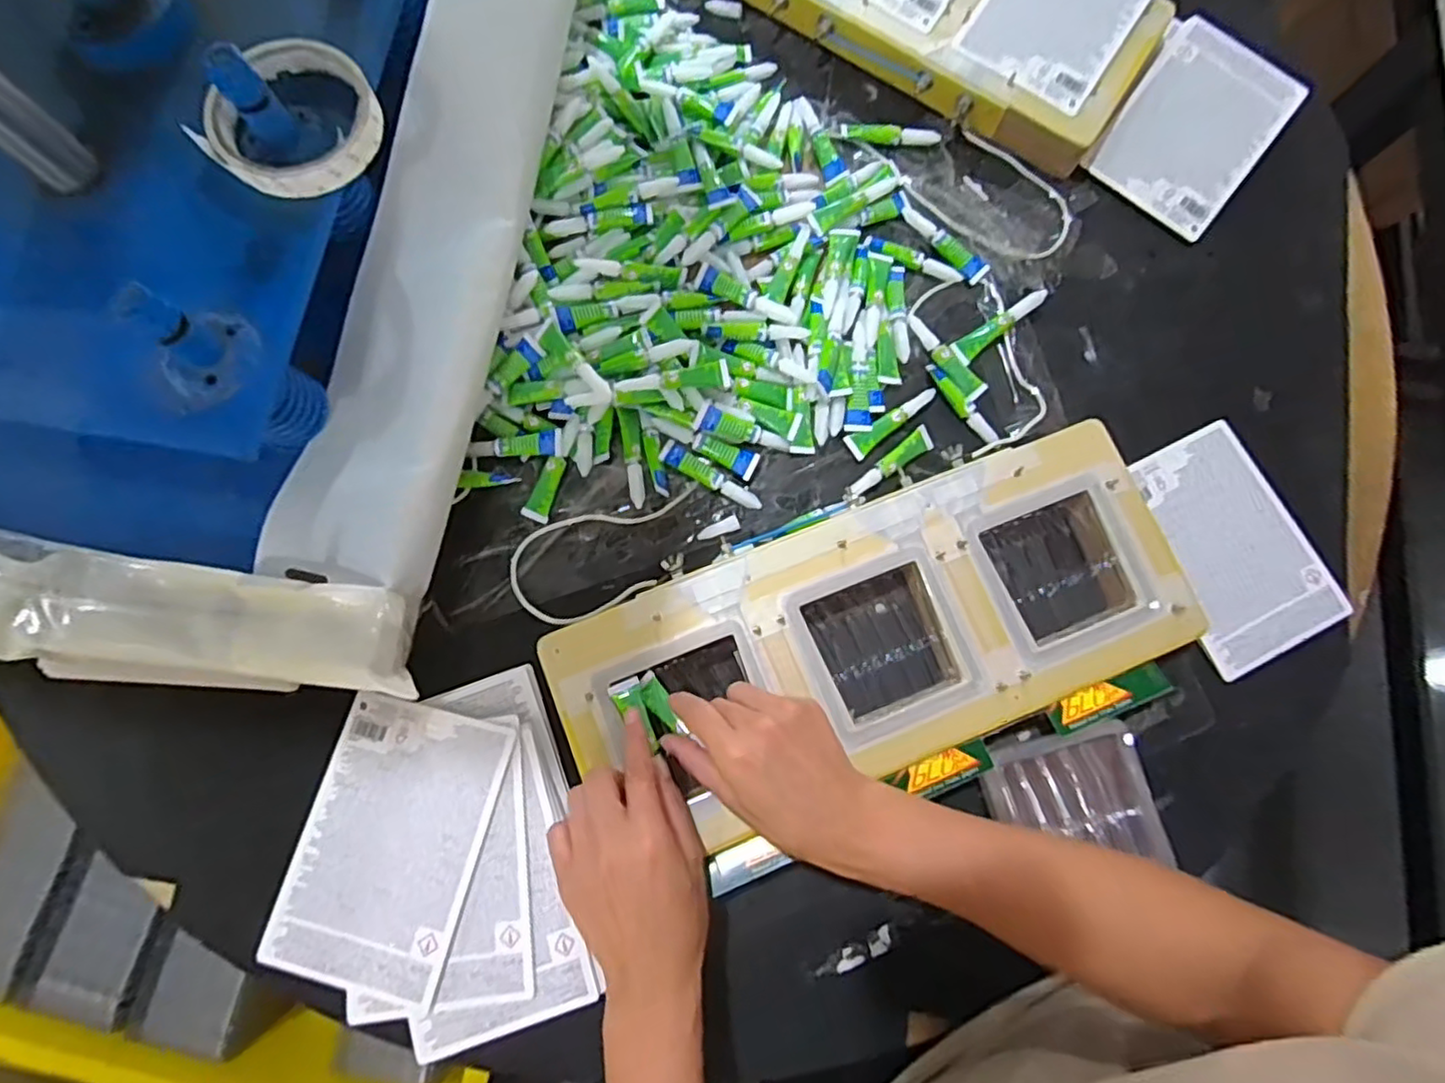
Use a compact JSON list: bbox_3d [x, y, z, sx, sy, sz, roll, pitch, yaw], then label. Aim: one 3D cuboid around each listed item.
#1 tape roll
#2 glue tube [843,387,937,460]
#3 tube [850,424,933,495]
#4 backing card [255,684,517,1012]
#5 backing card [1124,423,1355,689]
[{"bbox_3d":[-0.239,-0.236,0.378,0.089,0.021,0.089,0,77,-1],"label":"tape roll"},{"bbox_3d":[0.129,-0.094,0.514,0.081,0.008,0.019,-38,81,-9],"label":"glue tube"},{"bbox_3d":[0.128,-0.058,0.505,0.077,0.012,0.017,-39,81,-9],"label":"tube"},{"bbox_3d":[-0.211,0.192,0.432,0.112,0.004,0.169,13,74,5],"label":"backing card"},{"bbox_3d":[0.383,0.004,0.510,0.112,0.010,0.171,-26,79,-7],"label":"backing card"}]

